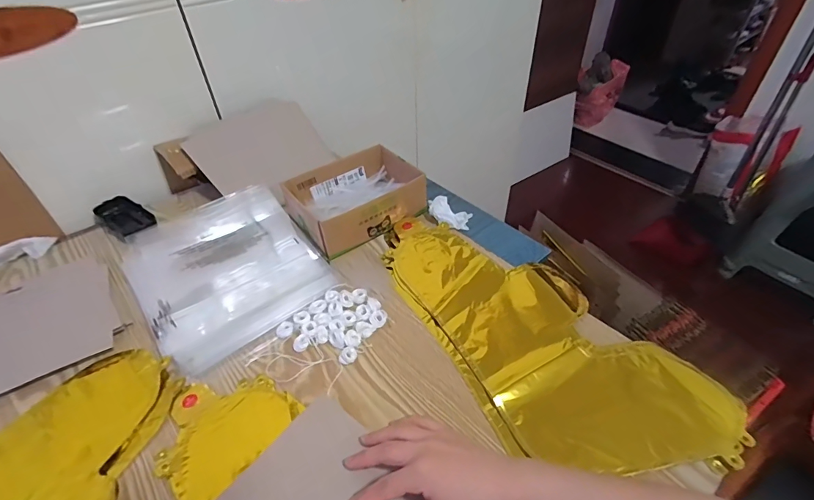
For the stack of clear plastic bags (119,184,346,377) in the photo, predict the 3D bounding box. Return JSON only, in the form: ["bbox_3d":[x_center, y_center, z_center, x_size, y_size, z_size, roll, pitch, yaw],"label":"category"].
[{"bbox_3d":[-0.248,0.015,0.562,0.218,0.028,0.269,-30,49,-28],"label":"stack of clear plastic bags"}]

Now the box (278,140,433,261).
[{"bbox_3d":[-0.077,-0.081,0.628,0.189,0.062,0.141,-26,47,-24],"label":"box"}]

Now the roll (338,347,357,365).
[{"bbox_3d":[-0.065,0.119,0.458,0.018,0.011,0.019,-1,42,1],"label":"roll"}]

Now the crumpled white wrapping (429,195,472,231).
[{"bbox_3d":[0.065,-0.052,0.640,0.061,0.040,0.057,-1,42,1],"label":"crumpled white wrapping"}]

